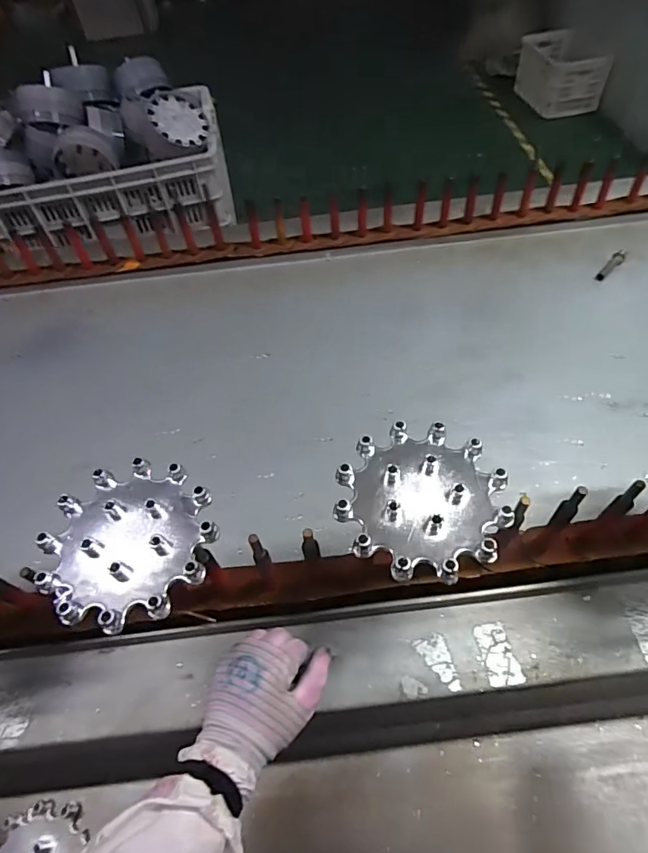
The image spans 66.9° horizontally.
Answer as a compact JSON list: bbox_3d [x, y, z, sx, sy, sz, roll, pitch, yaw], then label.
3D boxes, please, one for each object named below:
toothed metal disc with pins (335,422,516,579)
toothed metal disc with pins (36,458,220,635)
[{"bbox_3d":[0.083,0.058,0.421,0.138,0.019,0.143,-2,53,3],"label":"toothed metal disc with pins"},{"bbox_3d":[-0.165,0.097,0.418,0.140,0.025,0.136,-2,53,3],"label":"toothed metal disc with pins"}]

